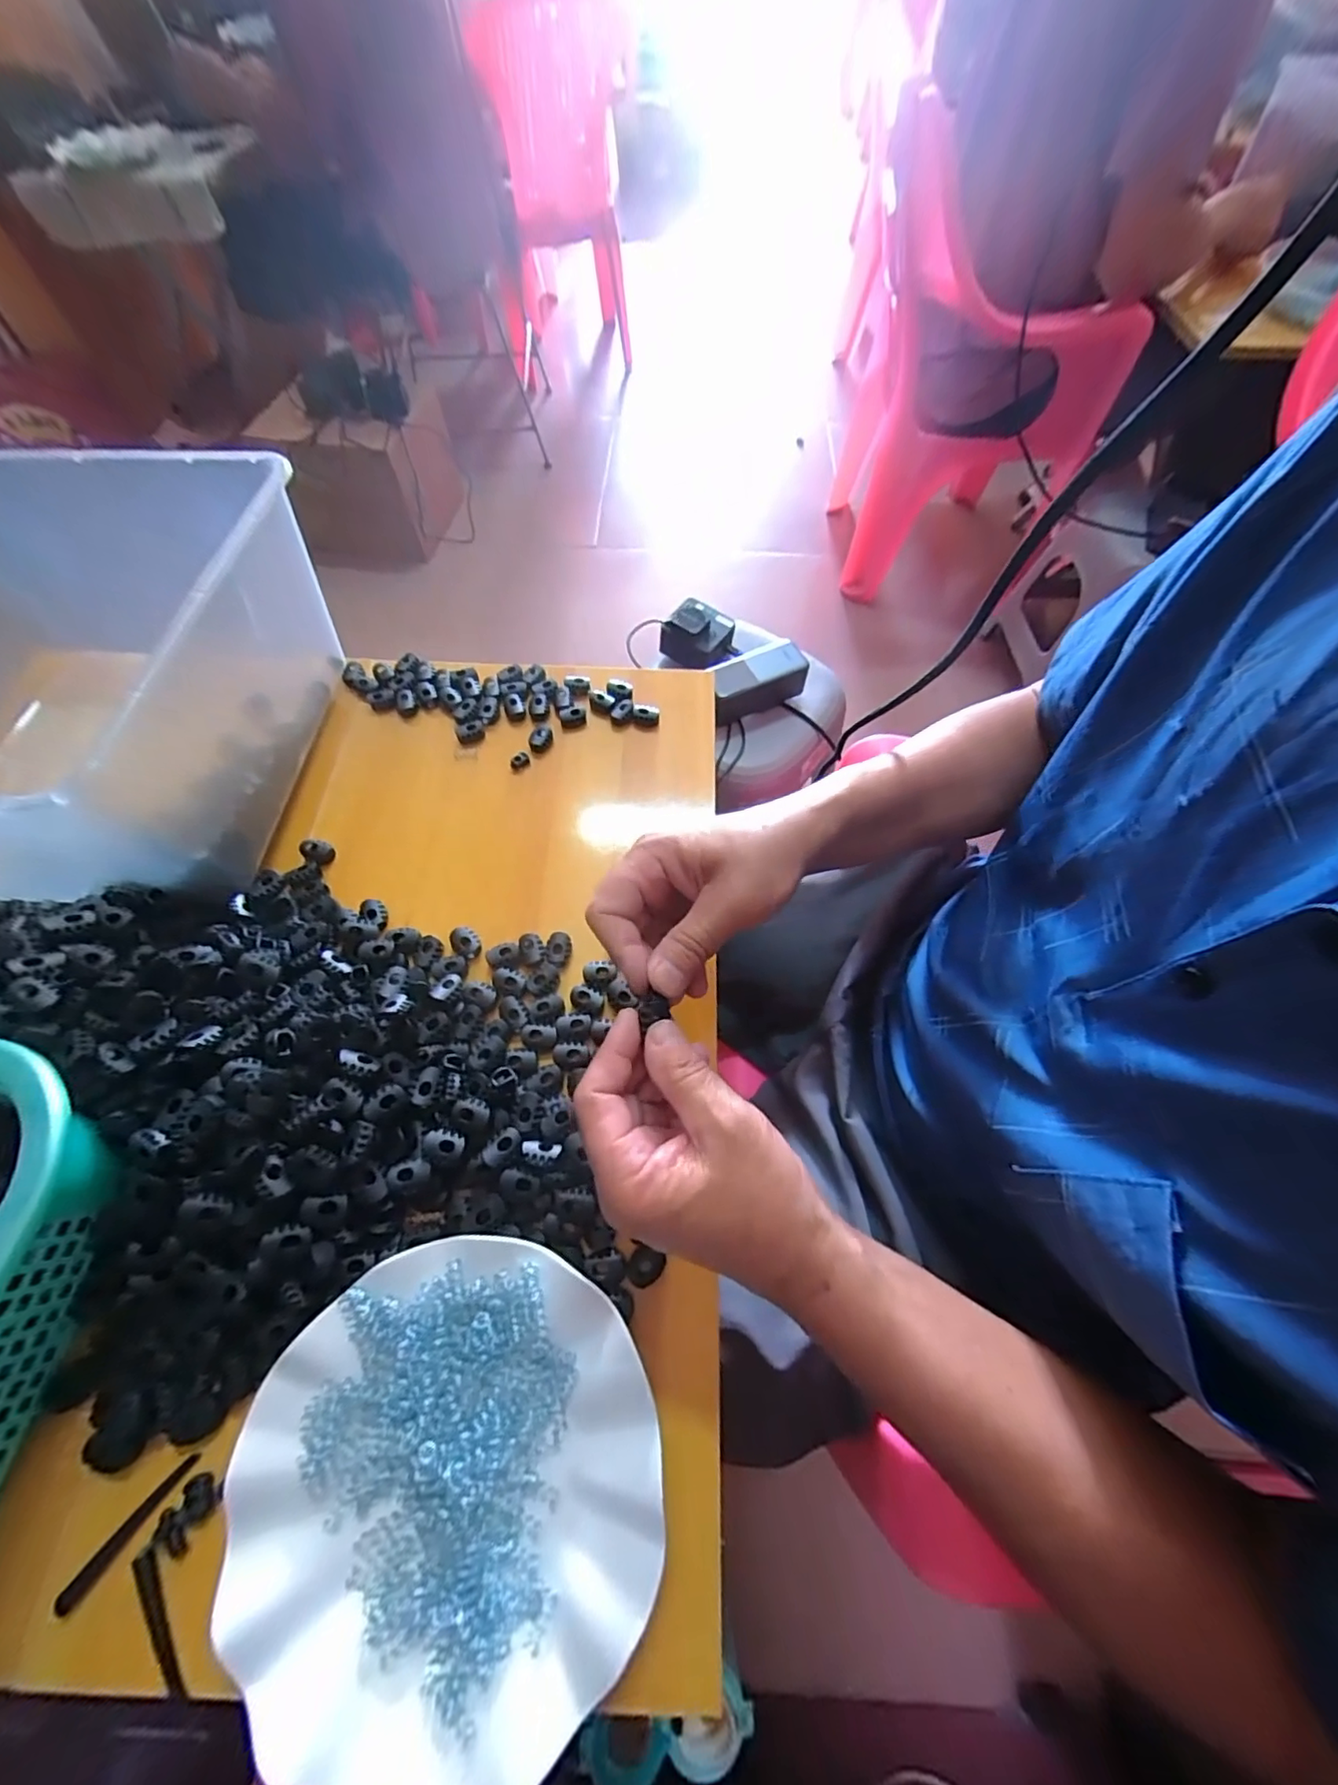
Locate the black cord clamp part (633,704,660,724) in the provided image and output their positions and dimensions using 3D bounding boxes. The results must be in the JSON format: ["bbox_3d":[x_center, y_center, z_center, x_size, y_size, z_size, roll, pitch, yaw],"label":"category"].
[{"bbox_3d":[-0.020,-0.145,0.473,0.021,0.008,0.015,7,63,3],"label":"black cord clamp part"}]

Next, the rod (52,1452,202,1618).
[{"bbox_3d":[-0.245,0.288,0.261,0.008,0.004,0.063,34,68,16],"label":"rod"}]

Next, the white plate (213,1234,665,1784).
[{"bbox_3d":[-0.096,0.262,0.258,0.177,0.019,0.179,-3,63,-2],"label":"white plate"}]

